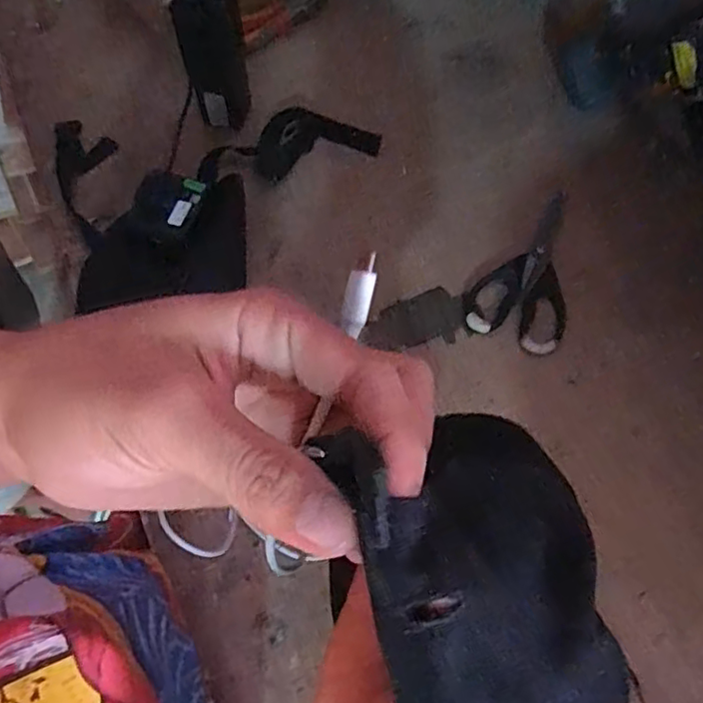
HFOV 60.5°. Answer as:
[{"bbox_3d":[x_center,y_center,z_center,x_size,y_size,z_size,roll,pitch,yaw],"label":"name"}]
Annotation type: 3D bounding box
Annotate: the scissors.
[{"bbox_3d":[0.189,-0.096,0.649,0.099,0.012,0.204,17,65,6],"label":"scissors"}]

